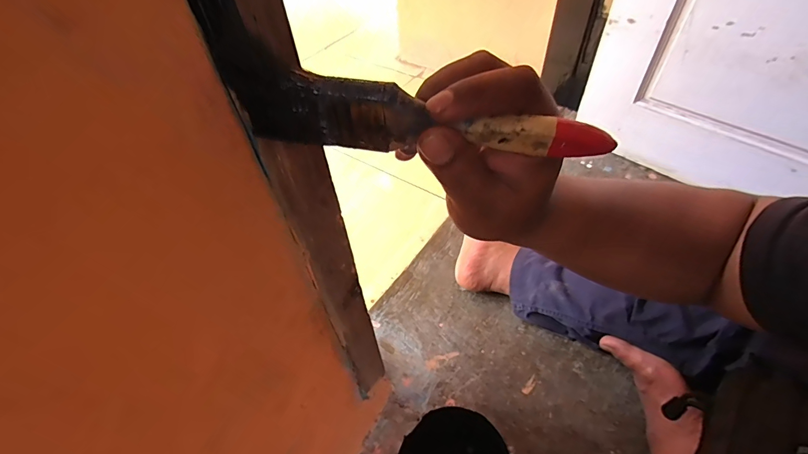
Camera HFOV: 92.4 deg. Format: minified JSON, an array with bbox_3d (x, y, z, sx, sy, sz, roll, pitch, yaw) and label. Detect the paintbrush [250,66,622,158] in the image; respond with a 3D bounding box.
[{"bbox_3d":[0.011,-0.047,0.183,0.164,0.042,0.015,7,47,1],"label":"paintbrush"}]

